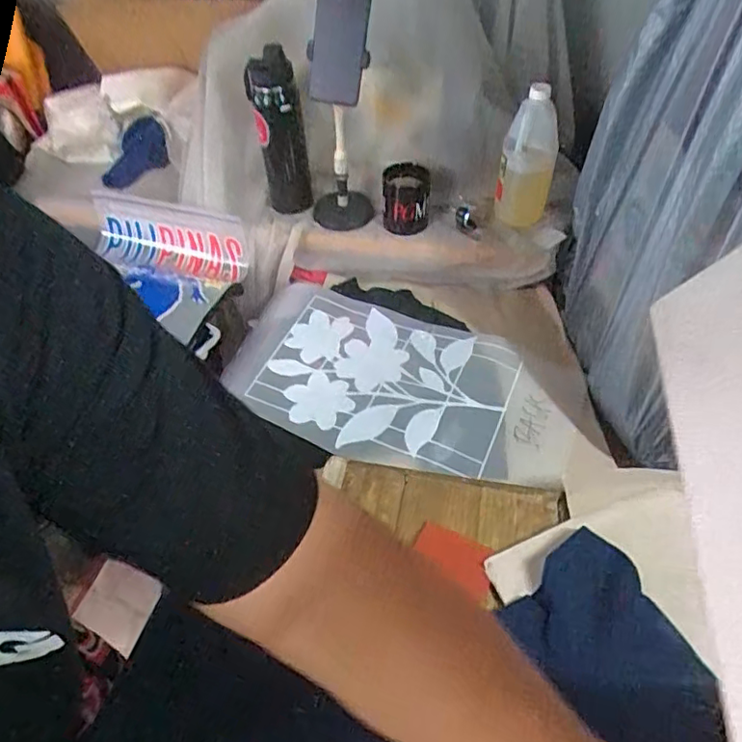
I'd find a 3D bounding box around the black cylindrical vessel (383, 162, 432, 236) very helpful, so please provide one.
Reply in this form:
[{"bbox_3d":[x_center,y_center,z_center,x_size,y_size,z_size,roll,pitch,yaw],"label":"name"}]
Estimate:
[{"bbox_3d":[0.064,-0.307,1.054,0.083,0.114,0.071,5,48,5],"label":"black cylindrical vessel"}]

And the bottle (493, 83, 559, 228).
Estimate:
[{"bbox_3d":[0.261,-0.344,0.981,0.088,0.232,0.085,9,49,9],"label":"bottle"}]

